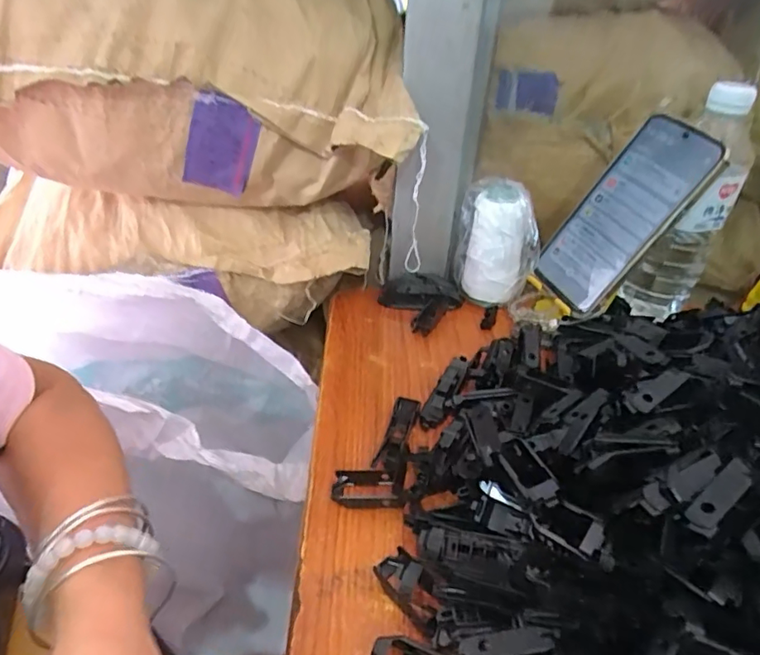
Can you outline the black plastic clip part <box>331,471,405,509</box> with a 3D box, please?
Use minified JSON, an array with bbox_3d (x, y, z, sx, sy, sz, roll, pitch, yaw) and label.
[{"bbox_3d":[-0.008,0.106,0.350,0.046,0.013,0.023,3,36,0],"label":"black plastic clip part"}]

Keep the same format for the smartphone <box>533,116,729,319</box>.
[{"bbox_3d":[0.204,-0.091,0.457,0.013,0.167,0.077,9,33,-42],"label":"smartphone"}]

